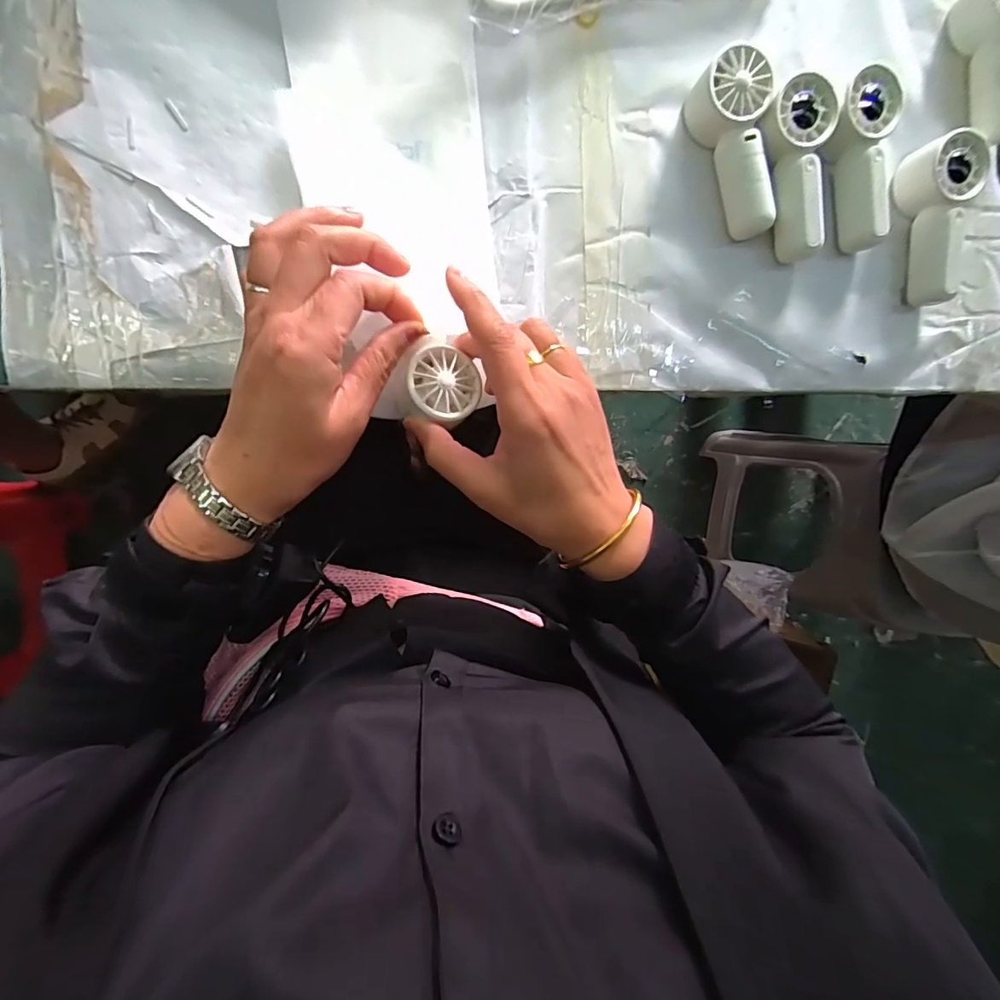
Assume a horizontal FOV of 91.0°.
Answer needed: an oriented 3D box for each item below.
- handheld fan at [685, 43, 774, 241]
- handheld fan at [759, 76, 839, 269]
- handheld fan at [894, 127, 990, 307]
[{"bbox_3d":[0.160,-0.240,0.335,0.041,0.034,0.110,-12,98,-6],"label":"handheld fan"},{"bbox_3d":[0.201,-0.226,0.343,0.047,0.030,0.107,-3,97,-7],"label":"handheld fan"},{"bbox_3d":[0.324,-0.203,0.361,0.039,0.031,0.108,-11,98,-6],"label":"handheld fan"}]

